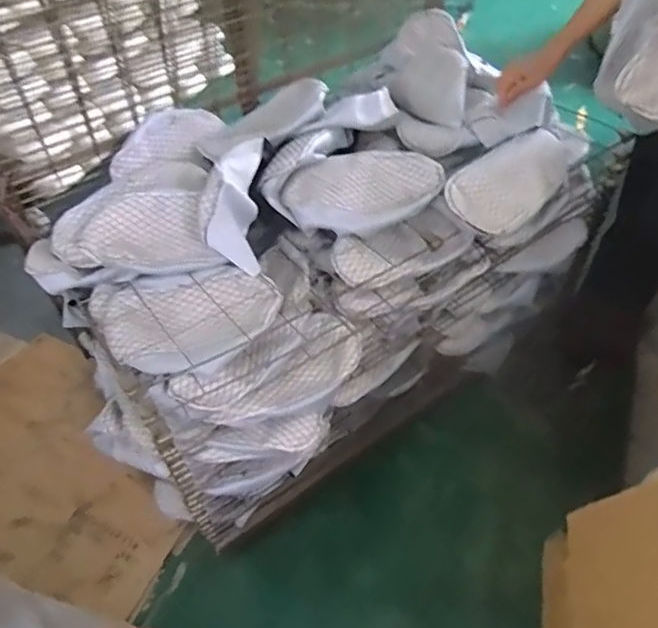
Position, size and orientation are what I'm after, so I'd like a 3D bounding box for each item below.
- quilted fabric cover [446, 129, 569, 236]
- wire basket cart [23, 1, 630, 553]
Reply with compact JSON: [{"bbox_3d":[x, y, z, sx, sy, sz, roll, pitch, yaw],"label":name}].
[{"bbox_3d":[0.356,-0.260,1.123,0.283,0.034,0.156,-42,85,-22],"label":"quilted fabric cover"},{"bbox_3d":[-0.006,-0.126,1.336,1.123,0.632,0.647,-31,54,-23],"label":"wire basket cart"}]

